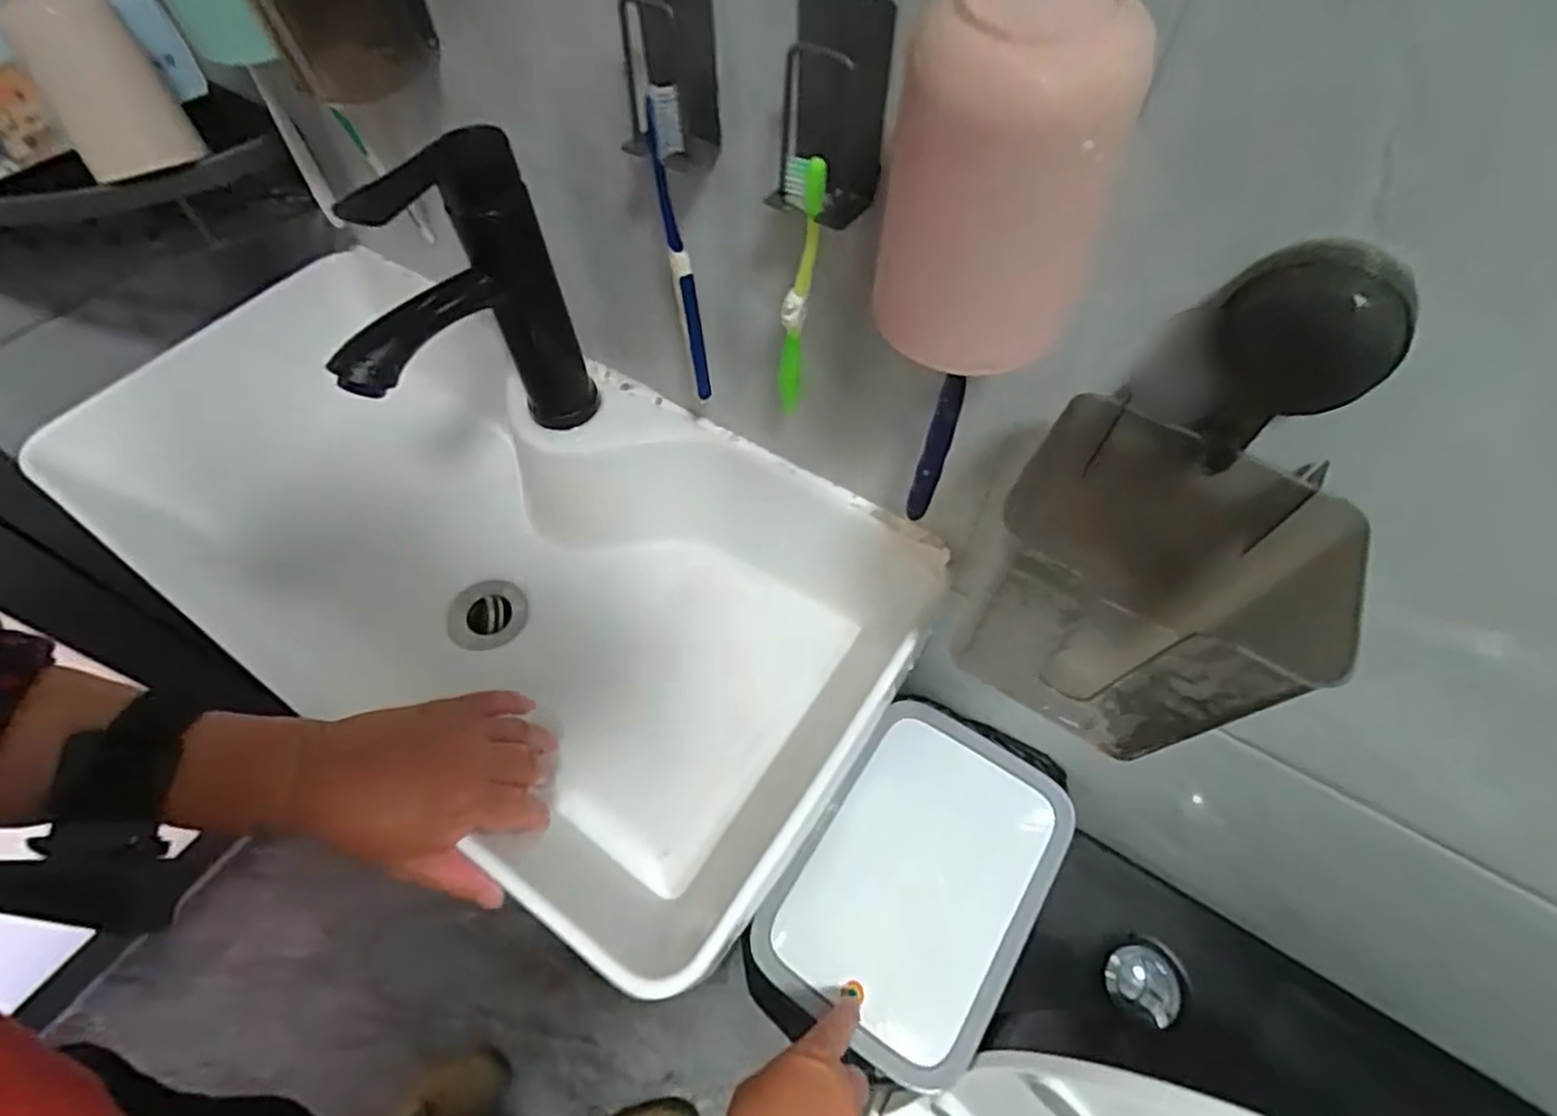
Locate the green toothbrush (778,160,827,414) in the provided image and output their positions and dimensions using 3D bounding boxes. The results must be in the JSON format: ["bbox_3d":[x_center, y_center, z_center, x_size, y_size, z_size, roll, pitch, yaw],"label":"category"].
[{"bbox_3d":[0.010,-0.123,0.342,0.019,0.136,0.011,-6,58,-4],"label":"green toothbrush"}]

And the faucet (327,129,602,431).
[{"bbox_3d":[-0.183,-0.126,0.422,0.040,0.174,0.147,30,62,18],"label":"faucet"}]

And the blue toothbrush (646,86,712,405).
[{"bbox_3d":[-0.050,-0.153,0.374,0.015,0.168,0.015,-10,58,-6],"label":"blue toothbrush"}]

